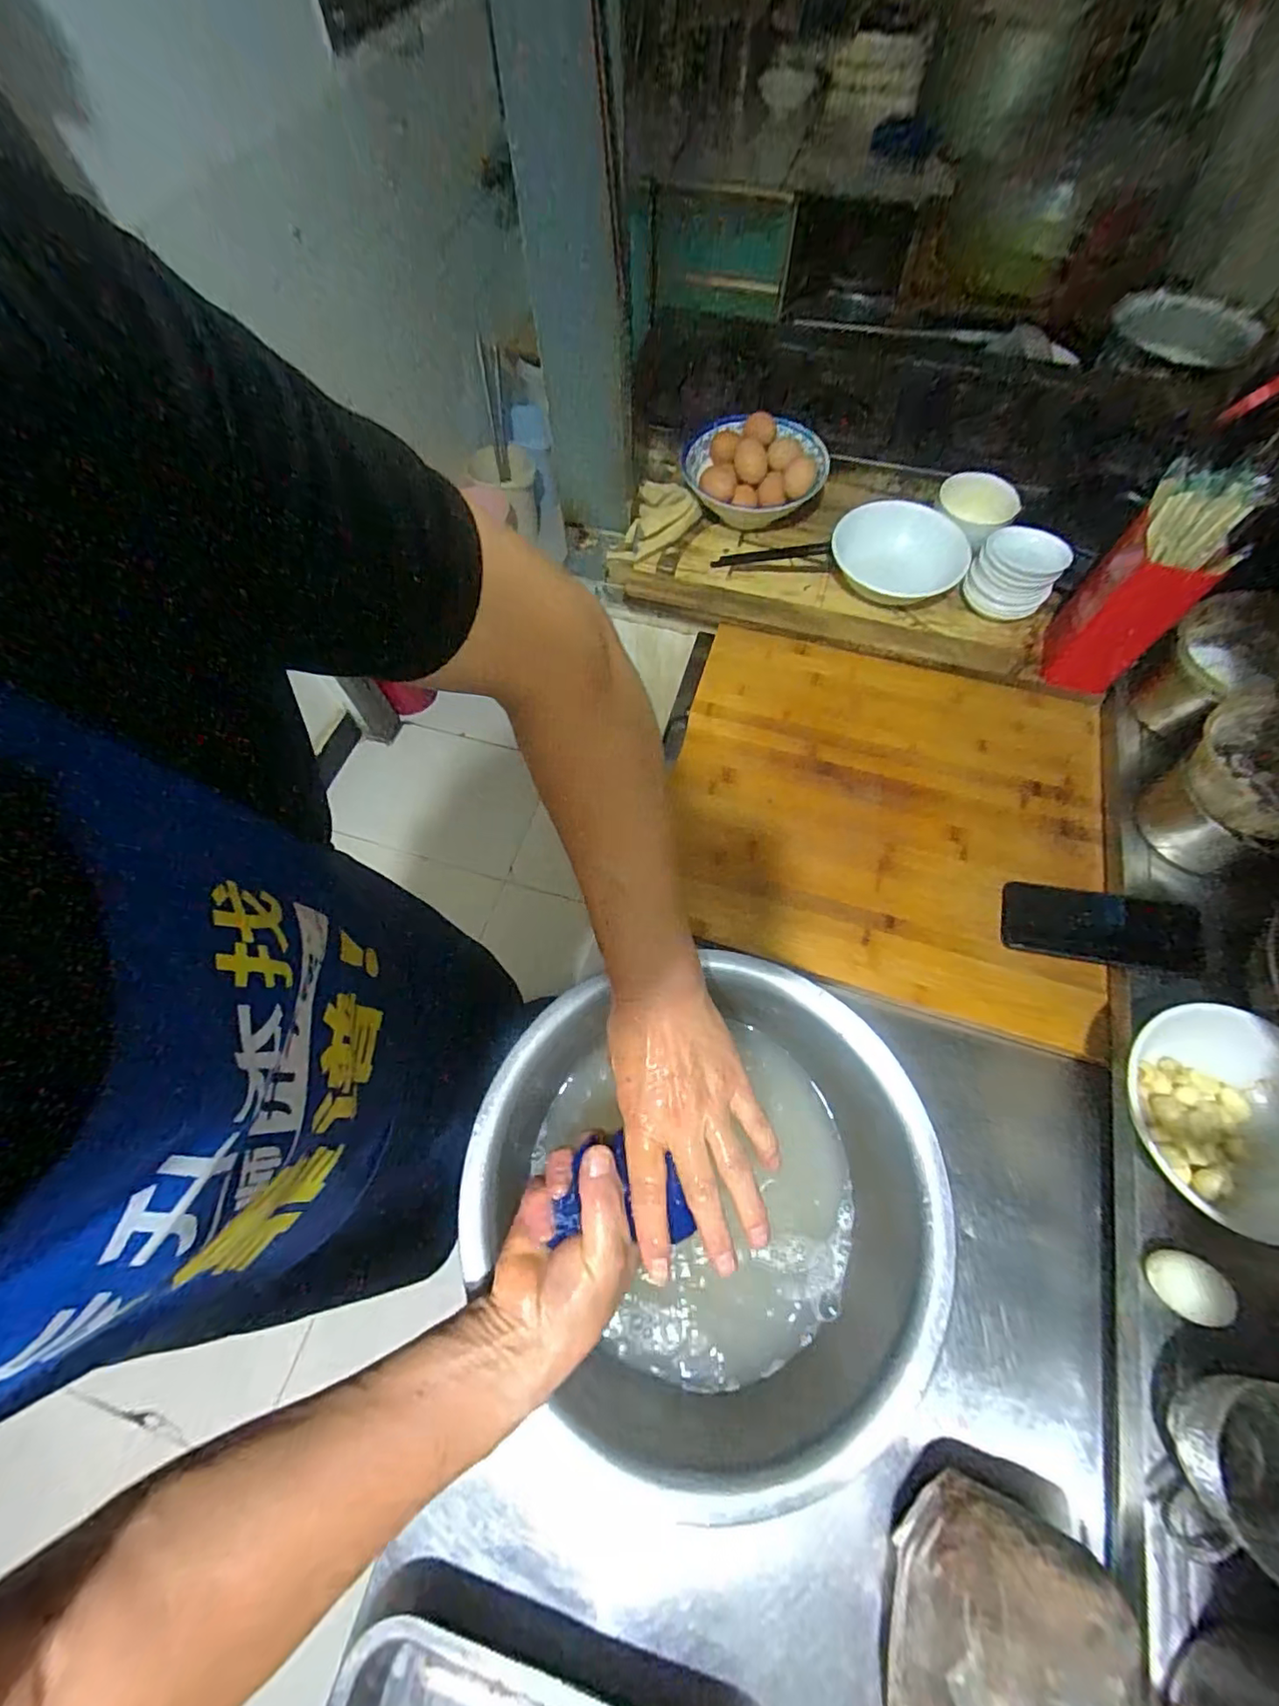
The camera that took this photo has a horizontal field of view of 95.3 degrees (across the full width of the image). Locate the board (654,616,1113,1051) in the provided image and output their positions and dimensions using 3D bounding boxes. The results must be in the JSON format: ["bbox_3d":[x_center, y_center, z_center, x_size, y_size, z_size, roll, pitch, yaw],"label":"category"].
[{"bbox_3d":[0.279,-0.058,0.678,0.478,0.025,0.440,16,67,7],"label":"board"}]

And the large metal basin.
[{"bbox_3d":[0.045,0.272,0.481,0.358,0.108,0.331,0,66,0],"label":"large metal basin"}]

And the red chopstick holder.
[{"bbox_3d":[0.551,-0.290,0.655,0.090,0.239,0.094,25,69,11],"label":"red chopstick holder"}]

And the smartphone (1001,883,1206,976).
[{"bbox_3d":[0.464,0.074,0.594,0.162,0.014,0.075,7,65,25],"label":"smartphone"}]

